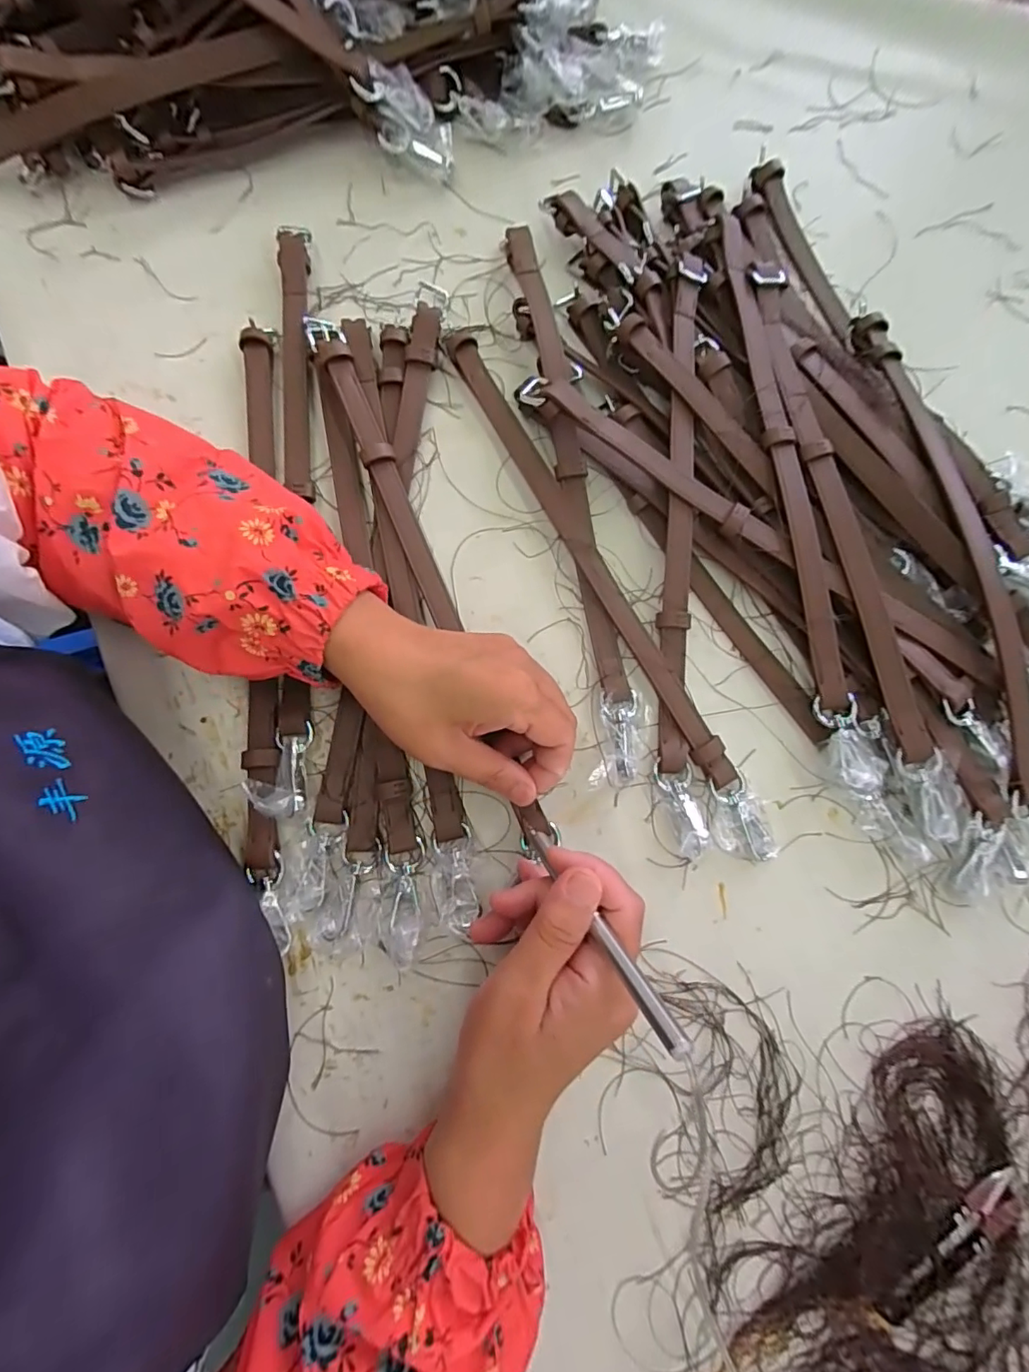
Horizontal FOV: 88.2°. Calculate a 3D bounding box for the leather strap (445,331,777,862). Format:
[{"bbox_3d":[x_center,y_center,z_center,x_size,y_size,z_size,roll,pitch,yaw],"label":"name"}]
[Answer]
[{"bbox_3d":[0.056,-0.065,0.329,0.021,0.016,0.367,-29,81,-6],"label":"leather strap"}]

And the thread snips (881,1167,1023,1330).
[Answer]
[{"bbox_3d":[0.226,0.290,0.272,0.096,0.006,0.024,-32,82,-6],"label":"thread snips"}]

